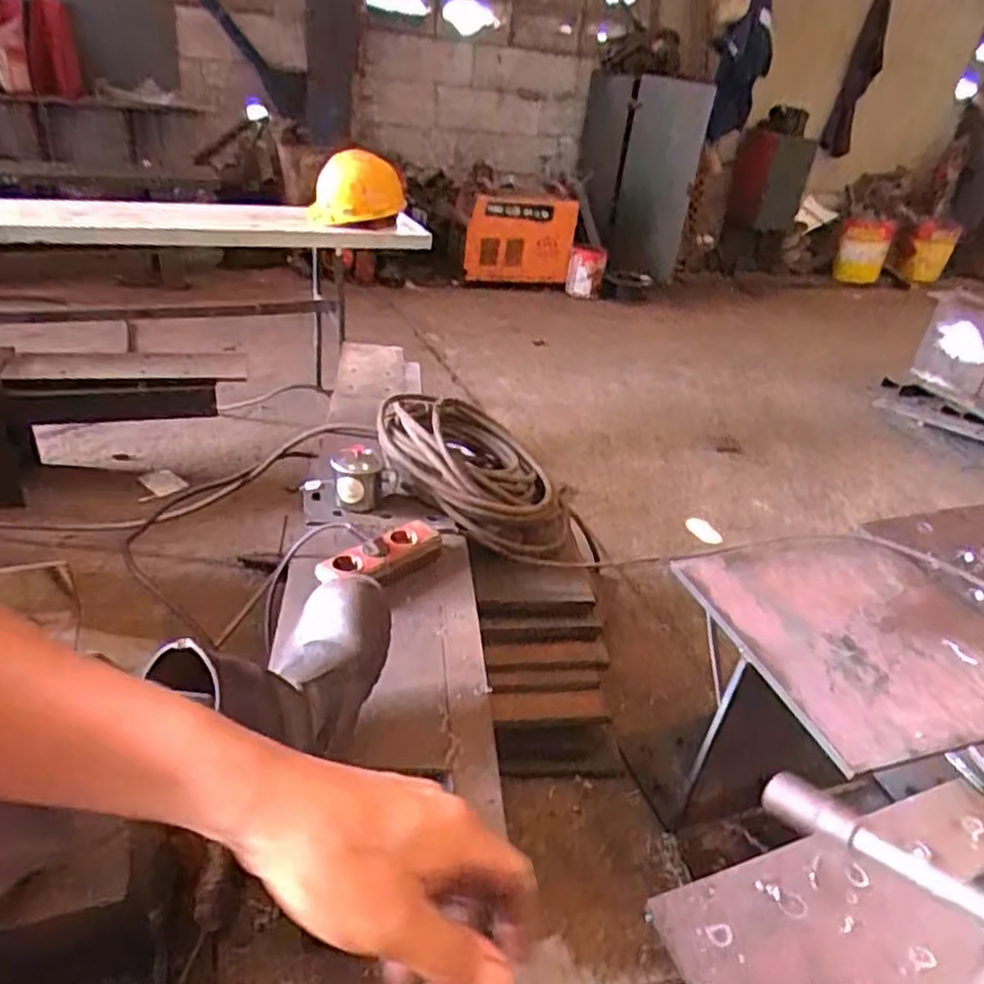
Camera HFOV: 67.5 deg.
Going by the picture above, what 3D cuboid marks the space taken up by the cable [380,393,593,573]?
[{"bbox_3d":[-0.022,-0.044,1.334,0.384,0.130,0.410,18,32,-27],"label":"cable"}]

